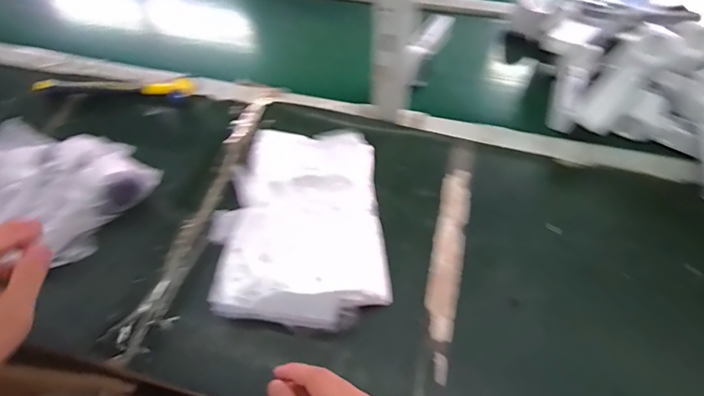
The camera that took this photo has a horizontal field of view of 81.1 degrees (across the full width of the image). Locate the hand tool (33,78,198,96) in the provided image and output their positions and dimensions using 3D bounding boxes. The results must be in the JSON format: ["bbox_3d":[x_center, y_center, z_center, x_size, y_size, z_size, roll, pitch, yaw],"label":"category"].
[{"bbox_3d":[-0.380,-0.177,0.662,0.249,0.026,0.033,-1,56,1],"label":"hand tool"}]

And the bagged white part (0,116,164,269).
[{"bbox_3d":[-0.411,-0.005,0.506,0.296,0.078,0.180,-13,57,-6],"label":"bagged white part"}]

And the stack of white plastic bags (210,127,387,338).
[{"bbox_3d":[-0.065,0.032,0.487,0.195,0.066,0.245,-5,57,-1],"label":"stack of white plastic bags"}]

